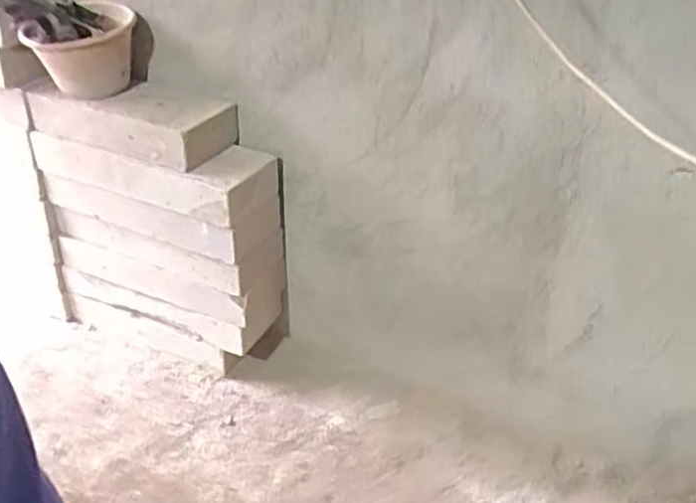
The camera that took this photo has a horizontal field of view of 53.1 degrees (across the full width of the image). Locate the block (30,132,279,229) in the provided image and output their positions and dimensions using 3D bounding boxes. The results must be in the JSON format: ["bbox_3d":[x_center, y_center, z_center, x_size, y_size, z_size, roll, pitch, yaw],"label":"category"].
[{"bbox_3d":[-0.449,-0.204,1.665,0.544,0.116,0.201,18,35,22],"label":"block"}]

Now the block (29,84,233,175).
[{"bbox_3d":[-0.499,-0.307,1.636,0.471,0.130,0.193,15,34,18],"label":"block"}]

